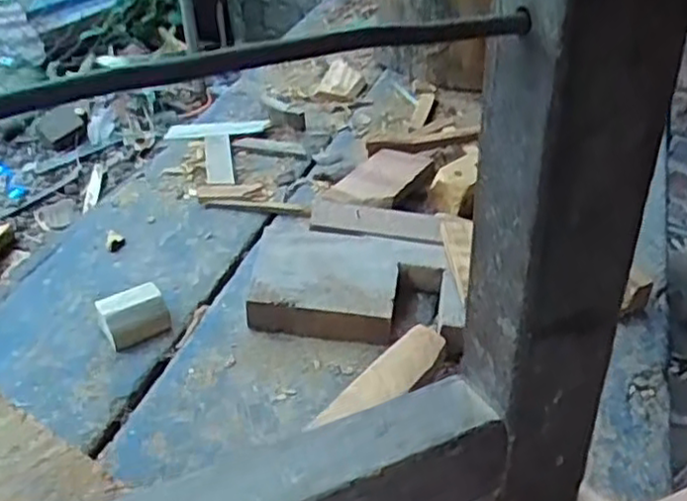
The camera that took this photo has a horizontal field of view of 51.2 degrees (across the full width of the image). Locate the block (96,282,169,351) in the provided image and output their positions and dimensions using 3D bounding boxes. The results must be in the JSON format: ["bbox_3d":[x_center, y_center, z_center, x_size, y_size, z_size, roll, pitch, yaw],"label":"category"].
[{"bbox_3d":[-0.198,0.061,0.681,0.060,0.037,0.042,-23,45,-28],"label":"block"}]

